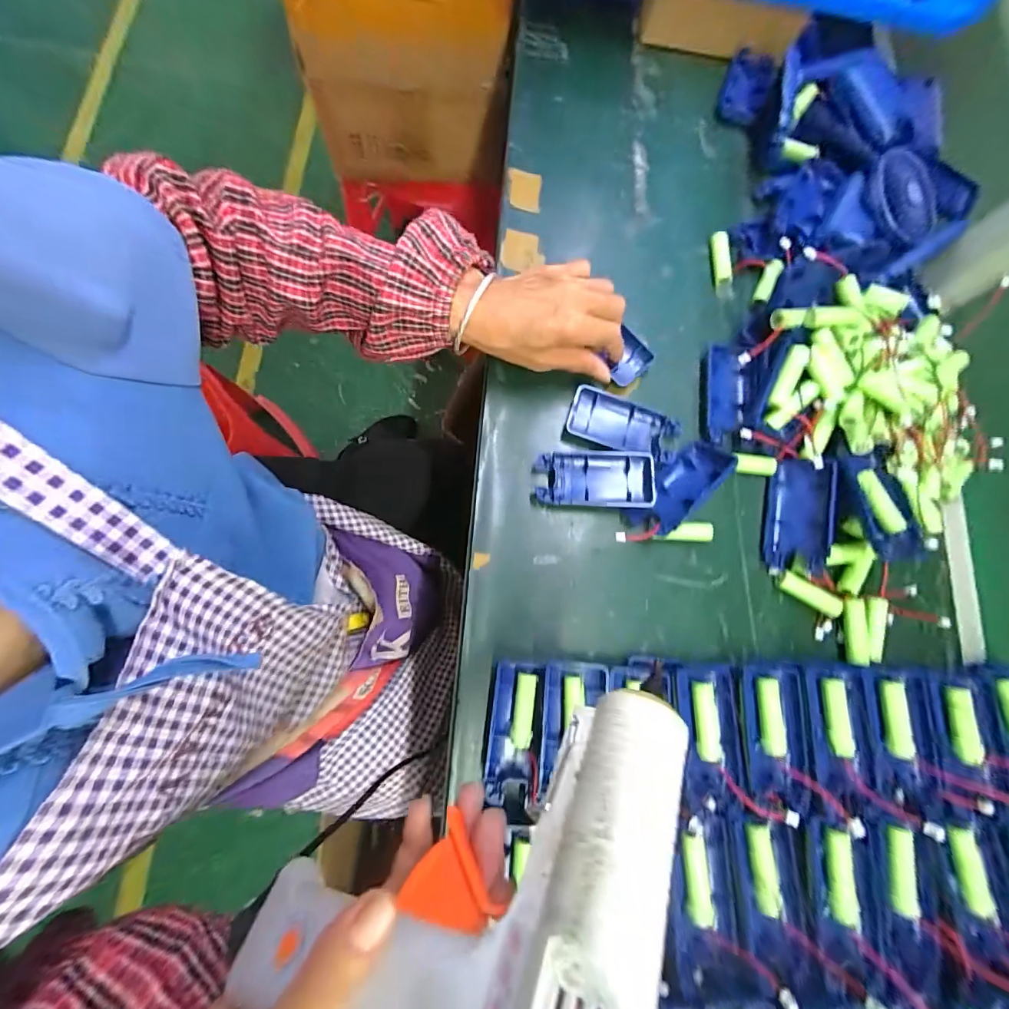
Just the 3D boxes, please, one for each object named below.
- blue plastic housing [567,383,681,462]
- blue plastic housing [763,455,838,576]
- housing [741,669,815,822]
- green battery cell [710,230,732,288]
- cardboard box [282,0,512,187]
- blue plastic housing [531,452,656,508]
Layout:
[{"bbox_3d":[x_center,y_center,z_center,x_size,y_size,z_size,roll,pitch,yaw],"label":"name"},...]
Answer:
[{"bbox_3d":[0.101,-0.065,0.364,0.093,0.022,0.045,21,76,1],"label":"blue plastic housing"},{"bbox_3d":[0.244,0.009,0.352,0.046,0.020,0.093,4,77,26],"label":"blue plastic housing"},{"bbox_3d":[0.197,0.171,0.312,0.047,0.024,0.100,1,77,-4],"label":"housing"},{"bbox_3d":[0.208,-0.236,0.410,0.014,0.012,0.055,-1,77,-4],"label":"green battery cell"},{"bbox_3d":[-0.132,-0.757,0.624,0.284,0.271,0.376,3,77,-3],"label":"cardboard box"},{"bbox_3d":[0.073,-0.020,0.351,0.095,0.017,0.046,4,77,-3],"label":"blue plastic housing"}]

